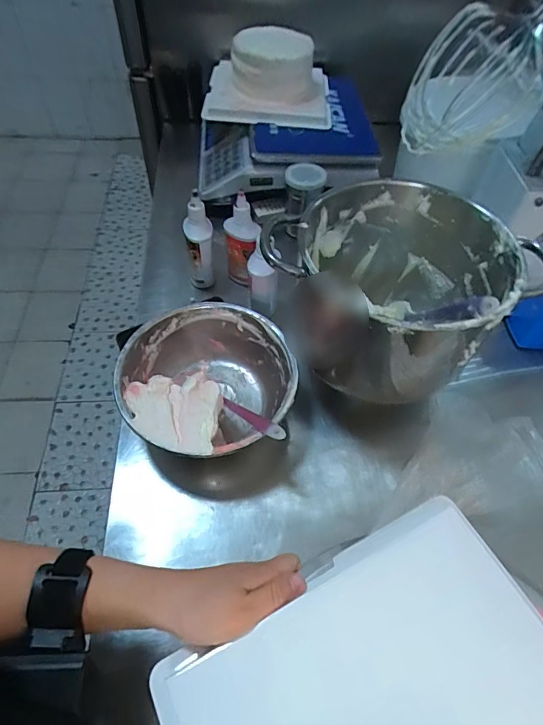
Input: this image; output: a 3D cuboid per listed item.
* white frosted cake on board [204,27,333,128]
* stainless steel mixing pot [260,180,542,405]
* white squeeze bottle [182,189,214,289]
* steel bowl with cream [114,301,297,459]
[{"bbox_3d":[-0.001,-0.556,0.798,0.232,0.135,0.225,3,57,-2],"label":"white frosted cake on board"},{"bbox_3d":[0.139,-0.078,0.509,0.219,0.174,0.227,2,55,-3],"label":"stainless steel mixing pot"},{"bbox_3d":[-0.109,-0.175,0.645,0.041,0.143,0.042,-5,56,-8],"label":"white squeeze bottle"},{"bbox_3d":[-0.080,0.033,0.541,0.198,0.094,0.204,2,55,-3],"label":"steel bowl with cream"}]

